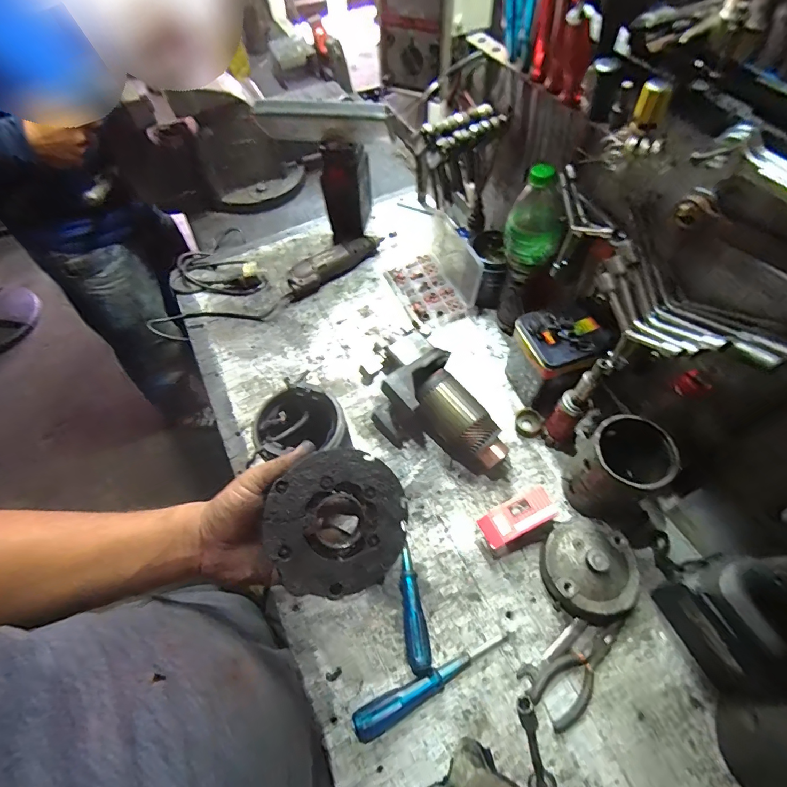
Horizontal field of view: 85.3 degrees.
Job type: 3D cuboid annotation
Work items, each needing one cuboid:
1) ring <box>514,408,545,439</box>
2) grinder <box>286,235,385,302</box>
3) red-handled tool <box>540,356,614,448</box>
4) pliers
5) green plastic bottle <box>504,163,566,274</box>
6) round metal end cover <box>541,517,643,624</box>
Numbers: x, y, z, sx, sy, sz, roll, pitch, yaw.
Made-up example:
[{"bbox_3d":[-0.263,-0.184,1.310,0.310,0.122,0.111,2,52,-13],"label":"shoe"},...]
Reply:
[{"bbox_3d":[0.206,0.045,0.648,0.041,0.017,0.043,-1,60,1],"label":"ring"},{"bbox_3d":[-0.116,-0.256,0.832,0.229,0.045,0.051,-40,66,-19],"label":"grinder"},{"bbox_3d":[0.242,0.014,0.569,0.039,0.184,0.044,34,66,20],"label":"red-handled tool"},{"bbox_3d":[0.213,0.307,0.482,0.134,0.015,0.052,-39,66,-19],"label":"pliers"},{"bbox_3d":[0.197,-0.235,0.589,0.070,0.130,0.063,-1,60,1],"label":"green plastic bottle"},{"bbox_3d":[0.240,0.212,0.523,0.111,0.051,0.105,-1,60,1],"label":"round metal end cover"}]

